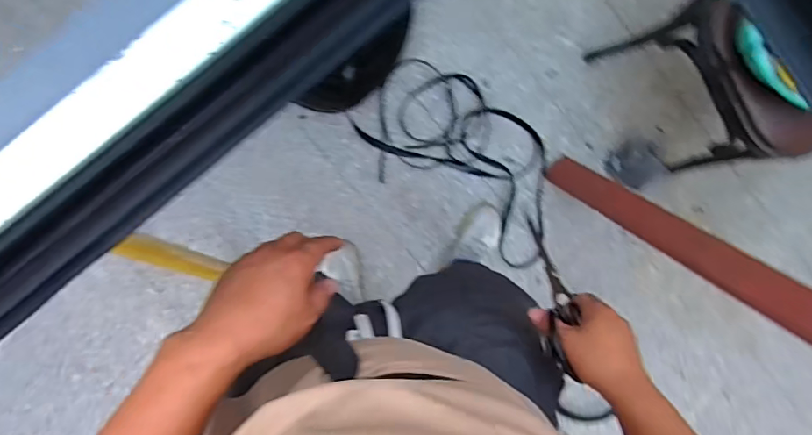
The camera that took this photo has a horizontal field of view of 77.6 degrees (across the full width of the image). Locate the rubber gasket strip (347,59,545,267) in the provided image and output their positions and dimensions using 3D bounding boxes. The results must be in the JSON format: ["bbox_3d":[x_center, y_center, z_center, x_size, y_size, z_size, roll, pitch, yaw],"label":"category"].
[{"bbox_3d":[0.182,-0.166,1.425,0.620,0.034,0.361,32,90,-7],"label":"rubber gasket strip"}]

